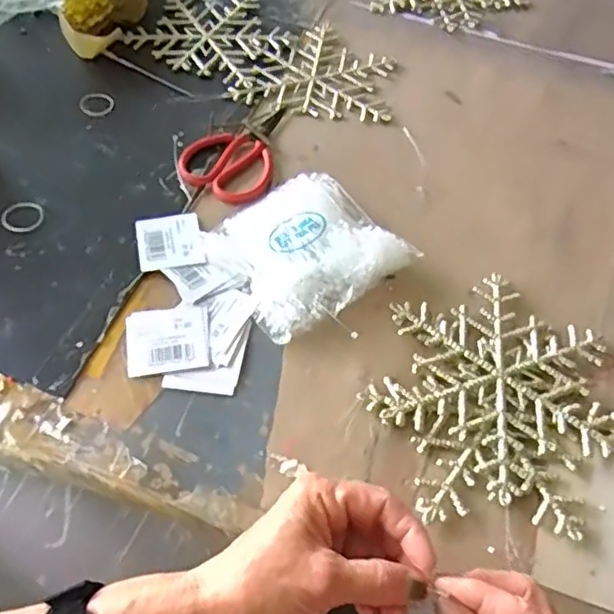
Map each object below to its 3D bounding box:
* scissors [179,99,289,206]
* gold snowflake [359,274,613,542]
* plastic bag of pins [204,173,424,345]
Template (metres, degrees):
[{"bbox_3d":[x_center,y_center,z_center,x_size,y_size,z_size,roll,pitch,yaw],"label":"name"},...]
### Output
[{"bbox_3d":[-0.056,-0.152,0.596,0.084,0.010,0.135,24,56,14],"label":"scissors"},{"bbox_3d":[0.136,0.061,0.460,0.168,0.008,0.189,6,53,1],"label":"gold snowflake"},{"bbox_3d":[-0.002,-0.048,0.514,0.131,0.029,0.120,-31,61,-23],"label":"plastic bag of pins"}]

